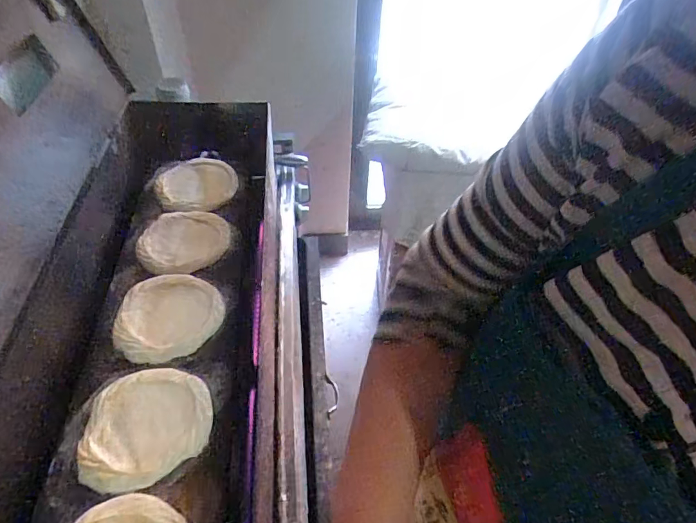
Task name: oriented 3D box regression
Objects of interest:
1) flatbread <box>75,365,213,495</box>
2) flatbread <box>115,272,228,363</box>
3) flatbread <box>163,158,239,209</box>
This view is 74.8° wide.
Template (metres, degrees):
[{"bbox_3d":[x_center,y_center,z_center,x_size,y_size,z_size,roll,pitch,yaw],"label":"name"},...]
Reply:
[{"bbox_3d":[-0.230,0.190,0.526,0.131,0.011,0.138,7,47,-8],"label":"flatbread"},{"bbox_3d":[-0.249,0.071,0.631,0.139,0.022,0.137,1,47,-1],"label":"flatbread"},{"bbox_3d":[-0.271,-0.142,0.845,0.128,0.024,0.137,-22,51,-21],"label":"flatbread"}]

